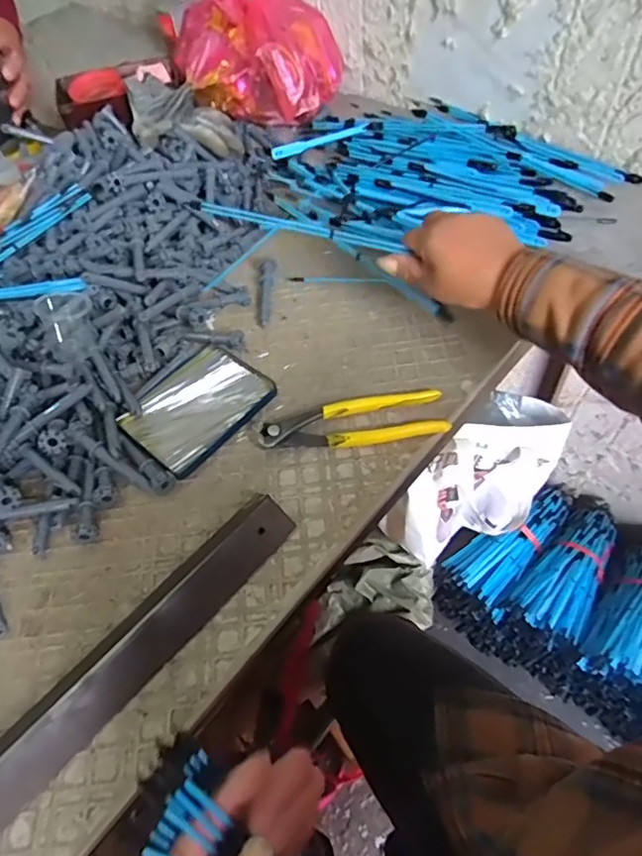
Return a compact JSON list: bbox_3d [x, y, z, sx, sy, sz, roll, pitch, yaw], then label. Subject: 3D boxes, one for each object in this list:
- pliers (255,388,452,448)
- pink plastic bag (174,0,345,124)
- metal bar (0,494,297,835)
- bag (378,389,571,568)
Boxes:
[{"bbox_3d":[0.027,-0.005,0.499,0.166,0.015,0.049,-7,54,0],"label":"pliers"},{"bbox_3d":[-0.092,-0.566,0.798,0.234,0.153,0.188,-8,54,0],"label":"pink plastic bag"},{"bbox_3d":[-0.145,0.165,0.389,0.046,0.026,0.316,35,65,26],"label":"metal bar"},{"bbox_3d":[0.259,0.097,0.903,0.244,0.256,0.169,-39,60,-21],"label":"bag"}]

